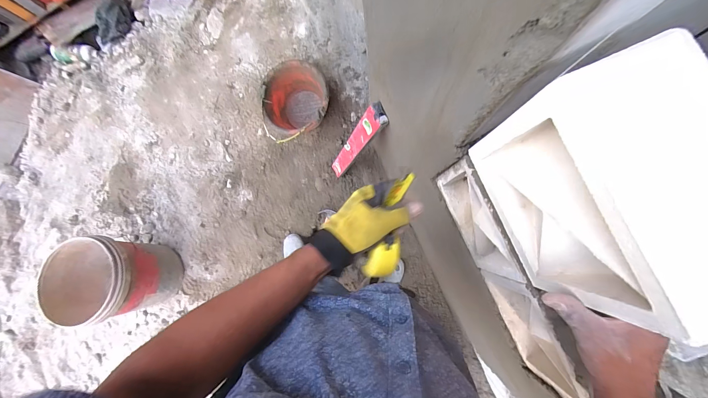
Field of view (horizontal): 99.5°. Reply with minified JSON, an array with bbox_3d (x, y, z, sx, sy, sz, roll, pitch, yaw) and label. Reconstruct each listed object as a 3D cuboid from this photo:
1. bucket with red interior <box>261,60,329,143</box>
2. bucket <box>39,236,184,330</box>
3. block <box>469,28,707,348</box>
[{"bbox_3d":[-0.228,-0.394,1.282,0.259,0.230,0.271,0,85,5],"label":"bucket with red interior"},{"bbox_3d":[-0.959,0.314,1.216,0.342,0.414,0.301,-4,83,4],"label":"bucket"},{"bbox_3d":[0.230,-0.008,0.287,0.101,0.191,0.196,-24,83,3],"label":"block"}]

